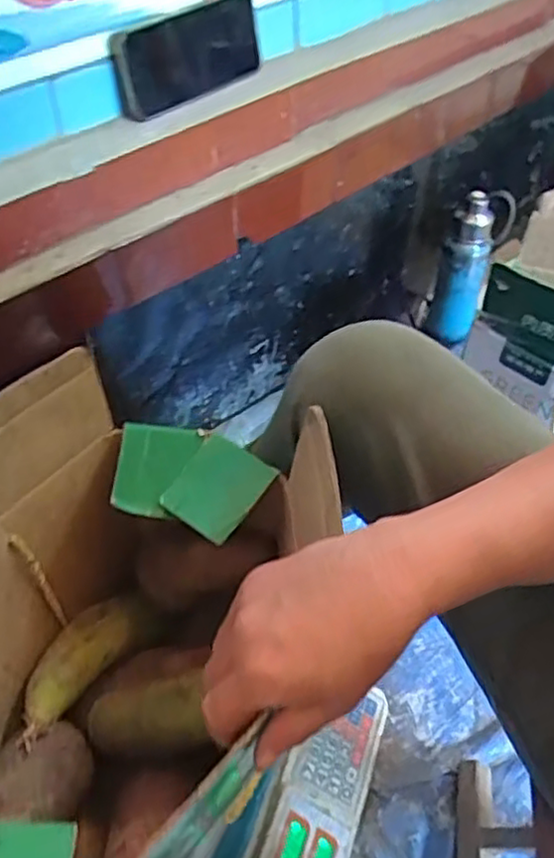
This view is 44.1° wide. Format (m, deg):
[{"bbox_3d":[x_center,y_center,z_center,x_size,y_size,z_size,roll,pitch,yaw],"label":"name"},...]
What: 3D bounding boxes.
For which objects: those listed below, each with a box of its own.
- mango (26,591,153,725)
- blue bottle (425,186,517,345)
[{"bbox_3d":[-0.163,0.190,0.591,0.042,0.036,0.143,23,31,19],"label":"mango"},{"bbox_3d":[0.295,-0.246,1.054,0.089,0.242,0.071,14,51,13],"label":"blue bottle"}]

